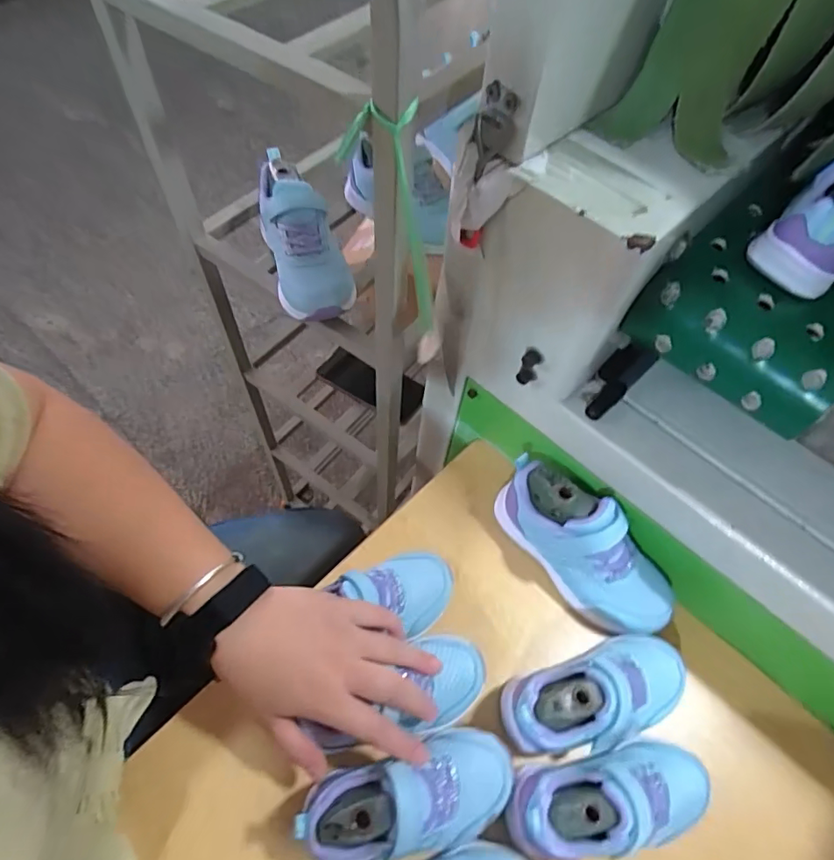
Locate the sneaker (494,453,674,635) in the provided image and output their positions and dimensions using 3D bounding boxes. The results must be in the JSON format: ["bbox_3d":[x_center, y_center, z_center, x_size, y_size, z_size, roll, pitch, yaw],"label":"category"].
[{"bbox_3d":[0.148,0.105,0.471,0.175,0.093,0.060,39,64,18],"label":"sneaker"}]

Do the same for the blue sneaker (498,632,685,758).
[{"bbox_3d":[0.148,0.211,0.415,0.153,0.079,0.065,-15,62,-12],"label":"blue sneaker"}]

